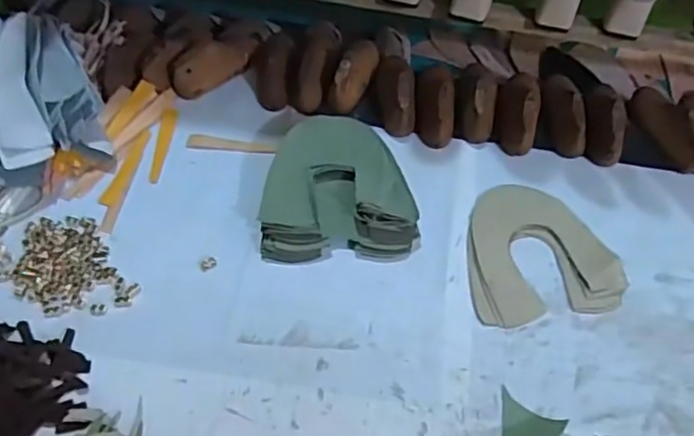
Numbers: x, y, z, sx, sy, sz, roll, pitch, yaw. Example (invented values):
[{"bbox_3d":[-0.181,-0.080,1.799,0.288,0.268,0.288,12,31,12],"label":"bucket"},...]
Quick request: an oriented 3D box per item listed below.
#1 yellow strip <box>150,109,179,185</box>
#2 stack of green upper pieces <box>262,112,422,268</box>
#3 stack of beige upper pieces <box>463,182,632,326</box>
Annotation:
[{"bbox_3d":[-0.229,-0.091,0.773,0.019,0.004,0.112,5,60,-4],"label":"yellow strip"},{"bbox_3d":[-0.009,-0.036,0.709,0.168,0.048,0.166,-1,55,-3],"label":"stack of green upper pieces"},{"bbox_3d":[0.210,0.032,0.694,0.162,0.012,0.171,-7,56,-7],"label":"stack of beige upper pieces"}]

